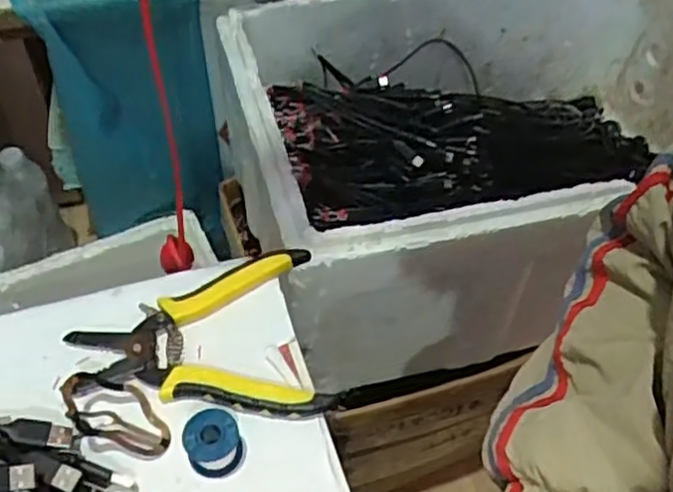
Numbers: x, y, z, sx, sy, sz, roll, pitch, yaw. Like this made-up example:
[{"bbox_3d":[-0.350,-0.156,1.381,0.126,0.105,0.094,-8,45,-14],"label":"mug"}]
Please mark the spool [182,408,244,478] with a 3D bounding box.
[{"bbox_3d":[-0.069,0.108,0.398,0.030,0.025,0.033,2,51,-2],"label":"spool"}]

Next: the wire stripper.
[{"bbox_3d":[-0.085,0.053,0.444,0.152,0.017,0.114,-2,51,-5],"label":"wire stripper"}]

